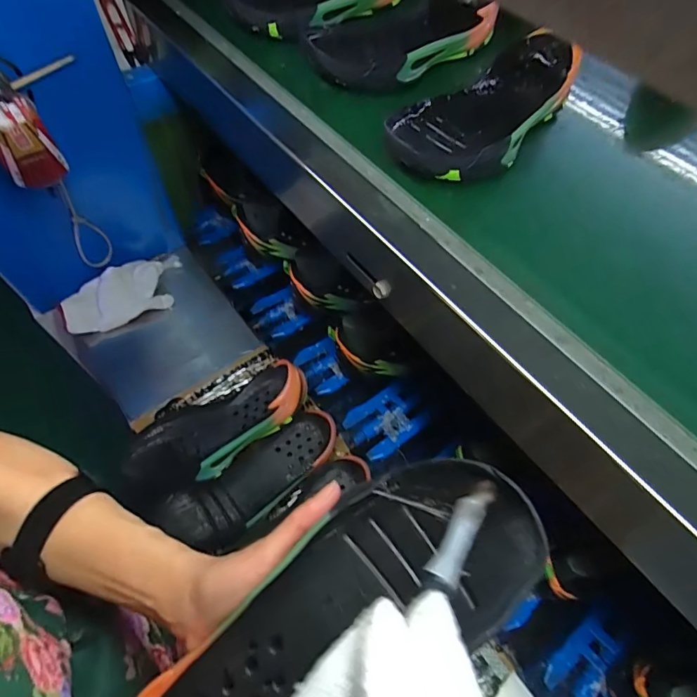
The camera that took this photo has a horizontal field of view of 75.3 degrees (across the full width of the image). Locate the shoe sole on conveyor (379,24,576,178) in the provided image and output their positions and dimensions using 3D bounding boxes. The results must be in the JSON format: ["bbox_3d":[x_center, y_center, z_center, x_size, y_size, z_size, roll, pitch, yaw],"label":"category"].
[{"bbox_3d":[0.139,-0.241,0.446,0.107,0.044,0.258,36,64,16],"label":"shoe sole on conveyor"}]

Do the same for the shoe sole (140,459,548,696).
[{"bbox_3d":[-0.014,0.151,0.234,0.248,0.043,0.089,-39,68,0],"label":"shoe sole"}]

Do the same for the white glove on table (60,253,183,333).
[{"bbox_3d":[-0.379,-0.092,0.778,0.207,0.048,0.094,-28,66,-18],"label":"white glove on table"}]

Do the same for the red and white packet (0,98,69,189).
[{"bbox_3d":[-0.393,-0.247,0.545,0.064,0.092,0.048,-33,67,-20],"label":"red and white packet"}]

